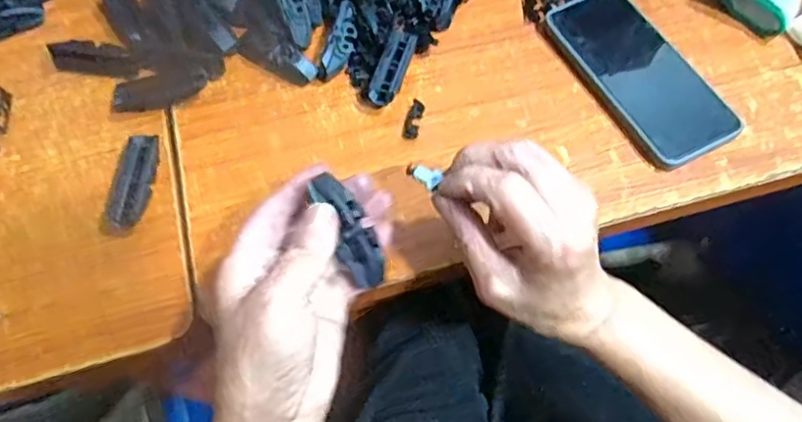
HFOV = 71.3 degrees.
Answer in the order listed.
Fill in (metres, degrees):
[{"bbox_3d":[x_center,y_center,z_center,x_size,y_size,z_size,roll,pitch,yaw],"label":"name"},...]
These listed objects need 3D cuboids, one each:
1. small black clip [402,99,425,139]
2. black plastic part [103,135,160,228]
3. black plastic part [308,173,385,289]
[{"bbox_3d":[0.010,-0.069,0.423,0.011,0.009,0.032,12,65,6],"label":"small black clip"},{"bbox_3d":[-0.188,-0.019,0.392,0.026,0.019,0.070,2,65,1],"label":"black plastic part"},{"bbox_3d":[-0.027,0.012,0.317,0.020,0.012,0.067,-26,97,-11],"label":"black plastic part"}]

